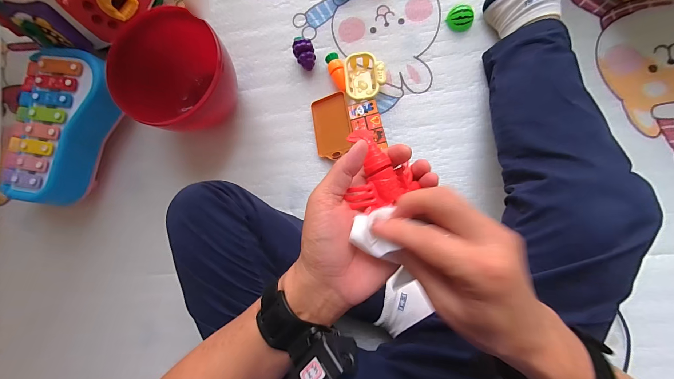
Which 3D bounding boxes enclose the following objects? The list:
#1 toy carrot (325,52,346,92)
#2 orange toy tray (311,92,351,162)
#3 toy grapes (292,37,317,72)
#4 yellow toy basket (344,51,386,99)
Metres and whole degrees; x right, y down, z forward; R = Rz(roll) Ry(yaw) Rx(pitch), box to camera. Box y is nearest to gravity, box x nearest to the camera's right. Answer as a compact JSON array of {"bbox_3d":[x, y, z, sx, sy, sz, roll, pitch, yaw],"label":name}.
[{"bbox_3d":[0.002,-0.233,0.572,0.030,0.032,0.086,-17,83,5],"label":"toy carrot"},{"bbox_3d":[-0.010,-0.125,0.564,0.076,0.009,0.124,-9,85,22],"label":"orange toy tray"},{"bbox_3d":[-0.065,-0.276,0.583,0.040,0.042,0.058,-12,83,6],"label":"toy grapes"},{"bbox_3d":[0.055,-0.221,0.562,0.075,0.039,0.092,-5,84,7],"label":"yellow toy basket"}]

